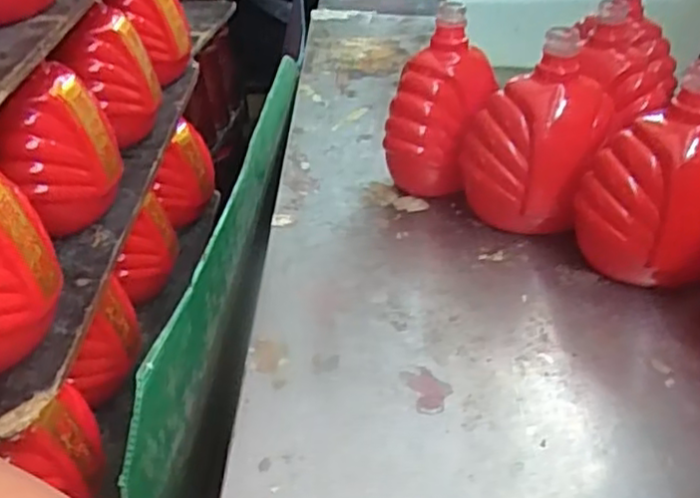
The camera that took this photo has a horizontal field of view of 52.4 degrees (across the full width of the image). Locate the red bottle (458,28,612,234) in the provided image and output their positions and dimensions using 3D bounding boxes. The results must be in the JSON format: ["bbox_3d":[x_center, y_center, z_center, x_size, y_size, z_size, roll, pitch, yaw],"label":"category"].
[{"bbox_3d":[0.149,-0.089,0.579,0.107,0.158,0.070,14,37,20],"label":"red bottle"}]

